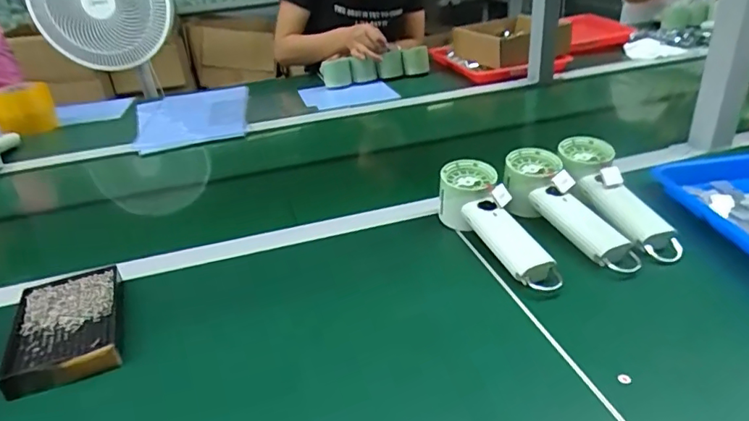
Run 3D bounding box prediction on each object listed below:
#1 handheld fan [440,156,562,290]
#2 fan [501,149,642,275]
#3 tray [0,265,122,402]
[{"bbox_3d":[0.124,0.012,0.542,0.069,0.063,0.185,-10,29,-8],"label":"handheld fan"},{"bbox_3d":[0.210,0.000,0.564,0.067,0.058,0.196,-15,44,-15],"label":"fan"},{"bbox_3d":[-0.292,0.108,0.482,0.092,0.028,0.149,-17,31,-20],"label":"tray"}]

